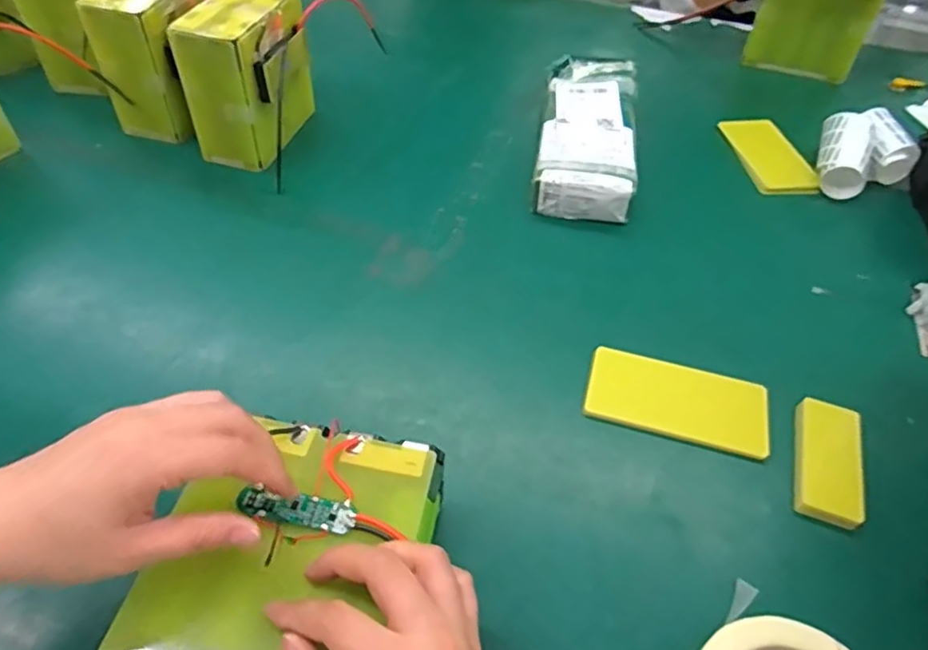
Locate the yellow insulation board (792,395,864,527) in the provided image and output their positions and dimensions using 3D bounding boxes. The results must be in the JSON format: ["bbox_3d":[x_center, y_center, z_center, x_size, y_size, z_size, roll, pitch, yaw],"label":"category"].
[{"bbox_3d":[0.268,0.097,0.465,0.044,0.014,0.100,19,49,13],"label":"yellow insulation board"}]

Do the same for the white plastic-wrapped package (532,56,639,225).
[{"bbox_3d":[0.140,-0.223,0.729,0.107,0.050,0.274,9,48,4],"label":"white plastic-wrapped package"}]

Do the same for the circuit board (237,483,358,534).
[{"bbox_3d":[-0.092,0.101,0.349,0.065,0.004,0.016,10,49,4],"label":"circuit board"}]

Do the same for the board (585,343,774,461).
[{"bbox_3d":[0.167,0.060,0.499,0.135,0.013,0.068,14,48,9],"label":"board"}]

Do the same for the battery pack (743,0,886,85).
[{"bbox_3d":[0.474,-0.417,0.868,0.145,0.155,0.043,22,50,15],"label":"battery pack"}]

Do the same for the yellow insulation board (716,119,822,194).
[{"bbox_3d":[0.361,-0.202,0.751,0.075,0.009,0.145,-1,48,-5],"label":"yellow insulation board"}]

